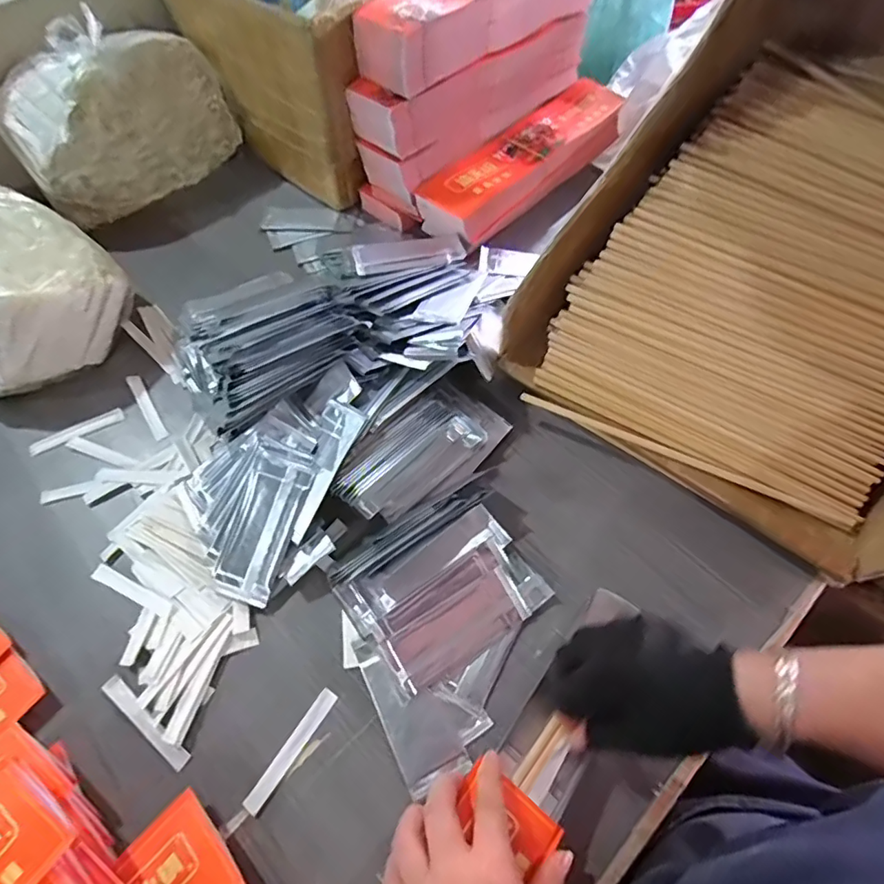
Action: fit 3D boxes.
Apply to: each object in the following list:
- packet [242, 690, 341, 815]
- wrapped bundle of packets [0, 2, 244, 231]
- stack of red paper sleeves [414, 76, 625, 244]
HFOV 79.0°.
[{"bbox_3d":[-0.113,0.230,0.403,0.014,0.007,0.091,30,64,16],"label":"packet"},{"bbox_3d":[-0.397,-0.400,0.669,0.251,0.174,0.084,-37,66,-19],"label":"wrapped bundle of packets"},{"bbox_3d":[0.115,-0.371,0.701,0.108,0.051,0.343,35,66,19],"label":"stack of red paper sleeves"}]

